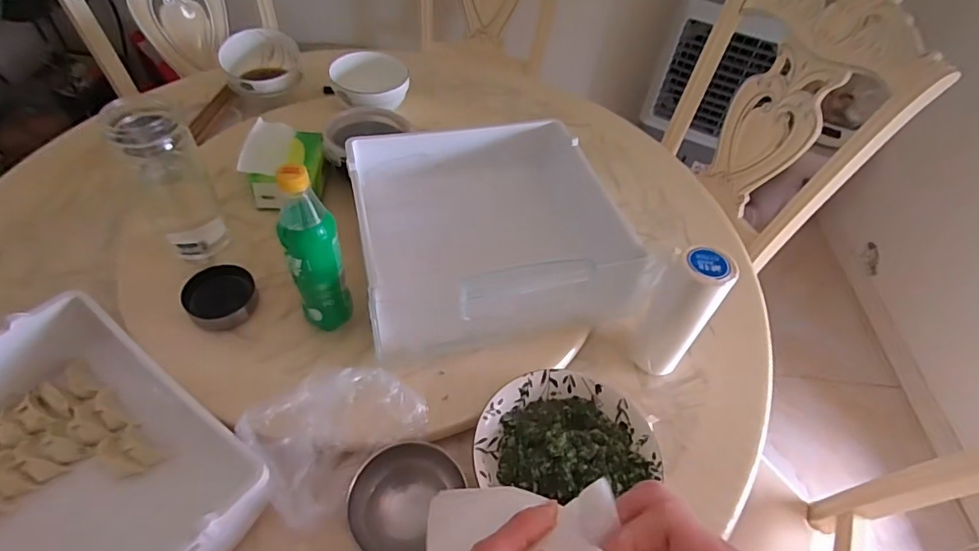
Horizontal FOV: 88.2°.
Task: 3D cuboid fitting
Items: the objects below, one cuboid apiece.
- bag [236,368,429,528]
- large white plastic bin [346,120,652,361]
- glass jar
[{"bbox_3d":[-0.161,0.166,0.550,0.172,0.069,0.116,-27,58,-25],"label":"bag"},{"bbox_3d":[-0.009,-0.078,0.746,0.354,0.114,0.346,-10,53,-14],"label":"large white plastic bin"},{"bbox_3d":[-0.414,-0.120,0.671,0.081,0.209,0.085,3,51,-4],"label":"glass jar"}]

